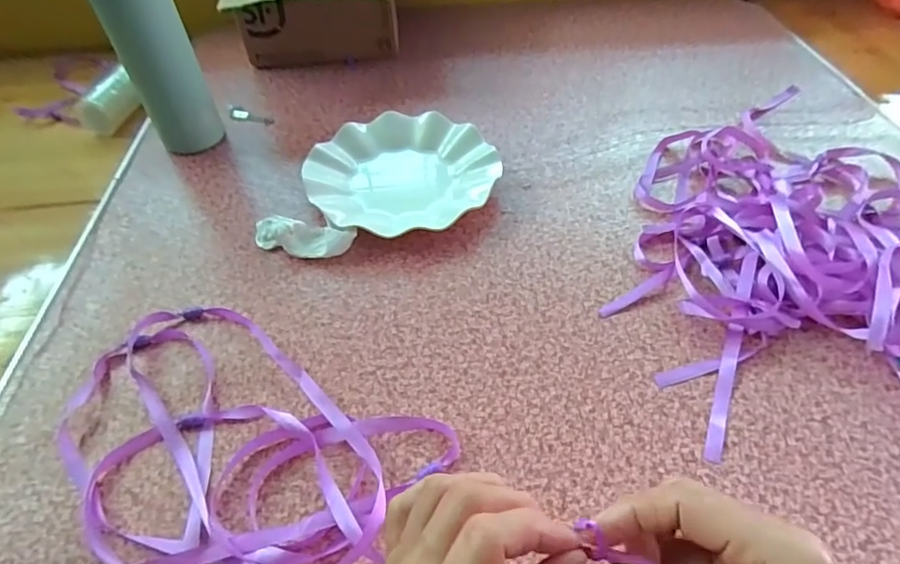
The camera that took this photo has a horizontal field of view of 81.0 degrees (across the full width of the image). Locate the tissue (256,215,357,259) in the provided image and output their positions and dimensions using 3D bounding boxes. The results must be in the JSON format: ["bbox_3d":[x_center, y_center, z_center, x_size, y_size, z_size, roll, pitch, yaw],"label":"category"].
[{"bbox_3d":[-0.131,-0.041,0.468,0.090,0.023,0.034,12,51,11],"label":"tissue"}]

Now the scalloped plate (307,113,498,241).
[{"bbox_3d":[-0.046,-0.106,0.523,0.178,0.024,0.172,0,50,1],"label":"scalloped plate"}]

